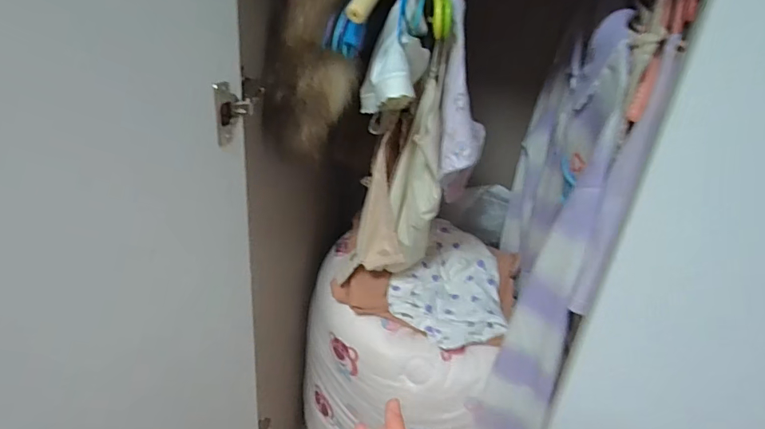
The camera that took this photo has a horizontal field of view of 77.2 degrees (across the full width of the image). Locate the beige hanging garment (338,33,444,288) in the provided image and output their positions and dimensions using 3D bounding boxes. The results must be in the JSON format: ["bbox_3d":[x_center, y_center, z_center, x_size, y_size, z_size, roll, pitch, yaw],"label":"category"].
[{"bbox_3d":[0.018,-0.038,0.688,0.129,0.326,0.094,5,29,1],"label":"beige hanging garment"}]

